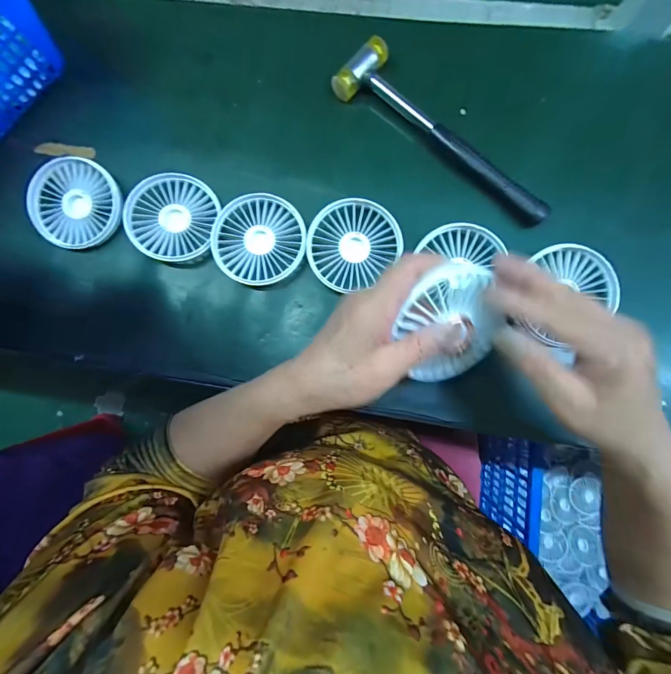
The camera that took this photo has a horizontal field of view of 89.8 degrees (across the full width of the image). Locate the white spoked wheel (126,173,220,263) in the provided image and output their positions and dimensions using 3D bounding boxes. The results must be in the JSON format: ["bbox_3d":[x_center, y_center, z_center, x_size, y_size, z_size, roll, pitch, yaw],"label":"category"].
[{"bbox_3d":[-0.161,-0.120,0.333,0.081,0.019,0.088,0,85,4],"label":"white spoked wheel"}]

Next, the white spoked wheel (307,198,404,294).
[{"bbox_3d":[0.016,-0.089,0.322,0.080,0.017,0.086,0,85,4],"label":"white spoked wheel"}]

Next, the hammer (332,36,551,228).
[{"bbox_3d":[0.107,-0.194,0.318,0.237,0.023,0.058,41,89,6],"label":"hammer"}]

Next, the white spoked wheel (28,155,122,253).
[{"bbox_3d":[-0.263,-0.136,0.344,0.091,0.019,0.088,0,85,4],"label":"white spoked wheel"}]

